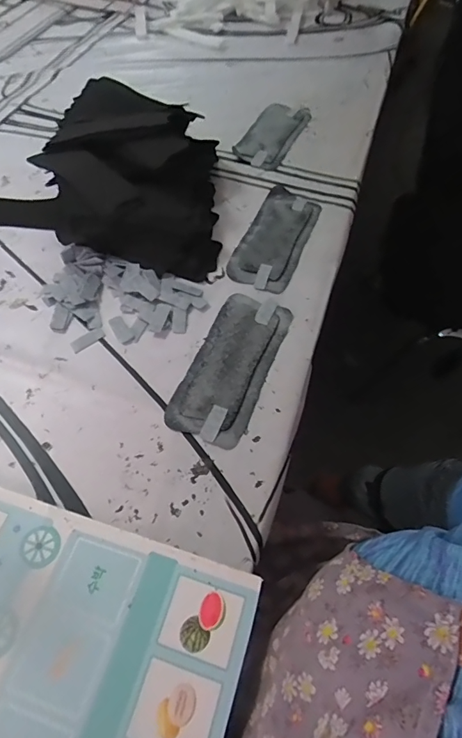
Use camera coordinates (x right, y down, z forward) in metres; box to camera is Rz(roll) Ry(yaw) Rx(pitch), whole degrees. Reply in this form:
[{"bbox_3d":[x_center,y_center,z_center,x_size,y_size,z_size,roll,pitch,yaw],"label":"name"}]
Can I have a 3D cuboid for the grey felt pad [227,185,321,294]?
[{"bbox_3d":[0.075,-0.221,0.711,0.098,0.013,0.235,19,59,10],"label":"grey felt pad"}]

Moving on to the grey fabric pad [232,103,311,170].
[{"bbox_3d":[0.084,-0.484,0.882,0.100,0.009,0.238,22,59,11],"label":"grey fabric pad"}]

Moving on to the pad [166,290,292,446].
[{"bbox_3d":[0.002,-0.010,0.573,0.098,0.010,0.233,20,59,10],"label":"pad"}]

